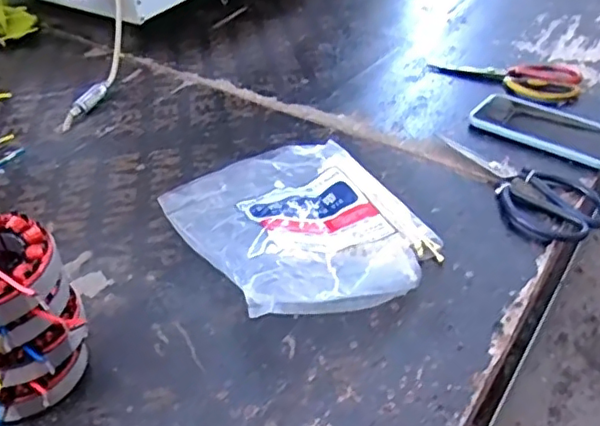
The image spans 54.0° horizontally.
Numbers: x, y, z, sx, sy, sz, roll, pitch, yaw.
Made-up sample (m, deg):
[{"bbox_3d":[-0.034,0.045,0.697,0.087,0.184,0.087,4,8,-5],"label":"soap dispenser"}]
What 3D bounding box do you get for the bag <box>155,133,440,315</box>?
[{"bbox_3d":[-0.001,-0.003,0.550,0.198,0.061,0.248,-19,43,-22],"label":"bag"}]

